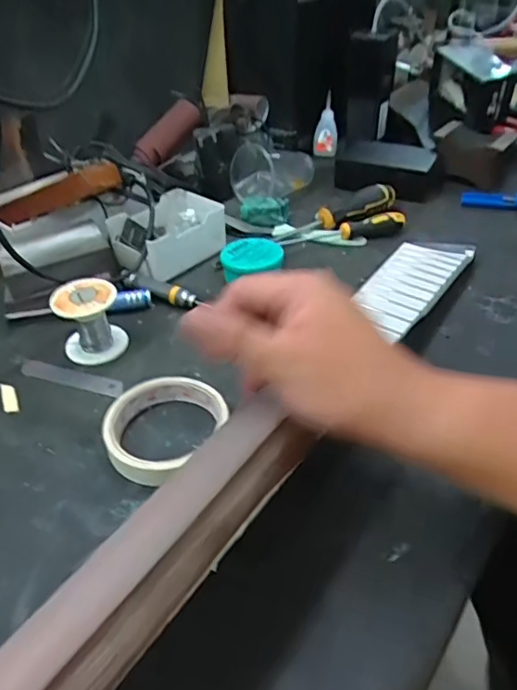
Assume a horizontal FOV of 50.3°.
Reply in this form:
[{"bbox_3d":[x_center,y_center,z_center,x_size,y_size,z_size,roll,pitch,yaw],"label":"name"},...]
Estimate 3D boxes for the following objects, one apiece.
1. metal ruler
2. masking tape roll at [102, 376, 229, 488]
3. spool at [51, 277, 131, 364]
[{"bbox_3d":[-0.160,0.027,0.471,0.100,0.005,0.018,12,49,16],"label":"metal ruler"},{"bbox_3d":[-0.072,0.061,0.410,0.081,0.023,0.086,-1,40,1],"label":"masking tape roll"},{"bbox_3d":[-0.147,-0.021,0.484,0.053,0.057,0.051,-1,40,1],"label":"spool"}]

